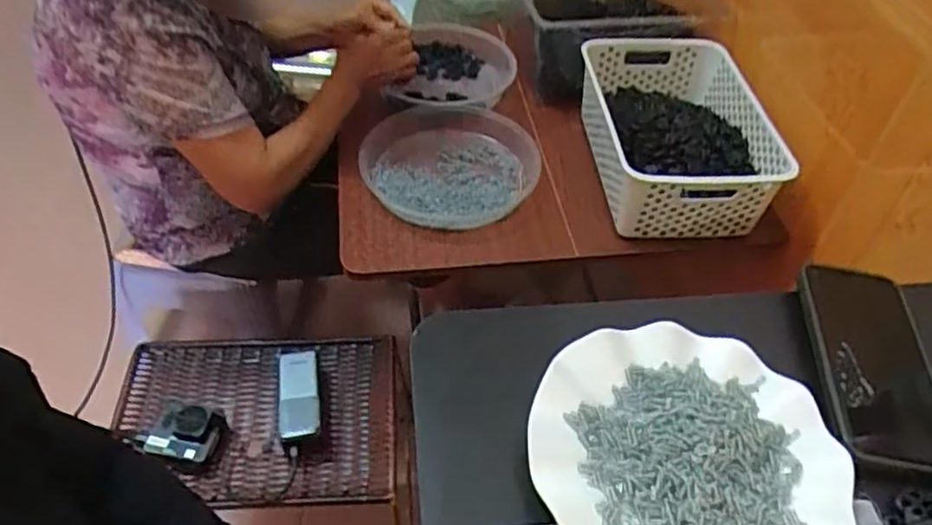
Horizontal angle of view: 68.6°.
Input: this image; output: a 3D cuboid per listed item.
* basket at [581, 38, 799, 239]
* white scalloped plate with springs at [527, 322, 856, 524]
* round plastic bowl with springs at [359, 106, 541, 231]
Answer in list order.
[{"bbox_3d":[0.272,-0.175,0.905,0.212,0.094,0.318,1,47,-1],"label":"basket"},{"bbox_3d":[0.130,0.117,0.409,0.177,0.021,0.173,1,47,-1],"label":"white scalloped plate with springs"},{"bbox_3d":[-0.011,-0.136,0.905,0.213,0.051,0.233,18,49,14],"label":"round plastic bowl with springs"}]

